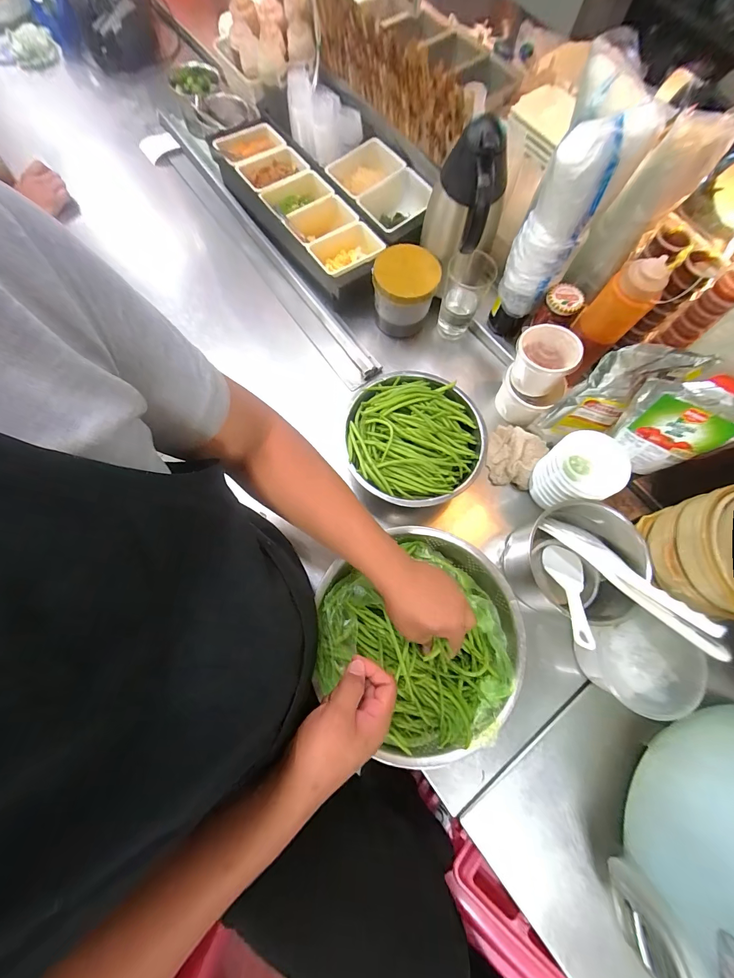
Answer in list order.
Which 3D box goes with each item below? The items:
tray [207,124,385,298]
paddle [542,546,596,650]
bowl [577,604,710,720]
[{"bbox_3d":[-0.150,-0.596,0.746,0.142,0.079,0.461,-39,79,-11],"label":"tray"},{"bbox_3d":[0.300,0.151,0.511,0.067,0.020,0.180,21,33,4],"label":"paddle"},{"bbox_3d":[0.393,0.251,0.520,0.112,0.105,0.125,-25,77,-8],"label":"bowl"}]

